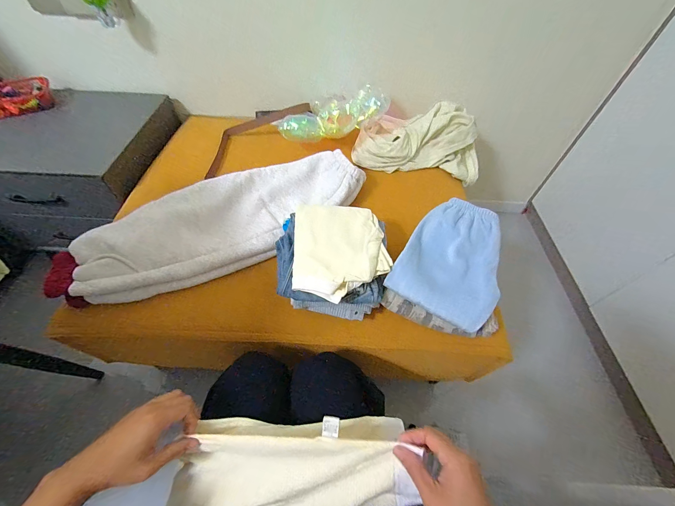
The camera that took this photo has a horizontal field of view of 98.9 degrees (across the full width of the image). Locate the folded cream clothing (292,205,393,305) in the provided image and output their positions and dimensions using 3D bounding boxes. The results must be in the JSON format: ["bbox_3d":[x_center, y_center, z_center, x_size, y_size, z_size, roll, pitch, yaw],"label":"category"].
[{"bbox_3d":[0.005,-0.008,0.503,0.166,0.032,0.182,-4,54,-5],"label":"folded cream clothing"}]

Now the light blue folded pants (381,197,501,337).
[{"bbox_3d":[0.215,0.005,0.526,0.169,0.048,0.234,28,58,17],"label":"light blue folded pants"}]

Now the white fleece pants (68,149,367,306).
[{"bbox_3d":[-0.231,-0.082,0.616,0.603,0.062,0.240,-23,58,-18],"label":"white fleece pants"}]

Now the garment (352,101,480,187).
[{"bbox_3d":[0.222,-0.307,0.784,0.339,0.122,0.197,11,54,5],"label":"garment"}]

